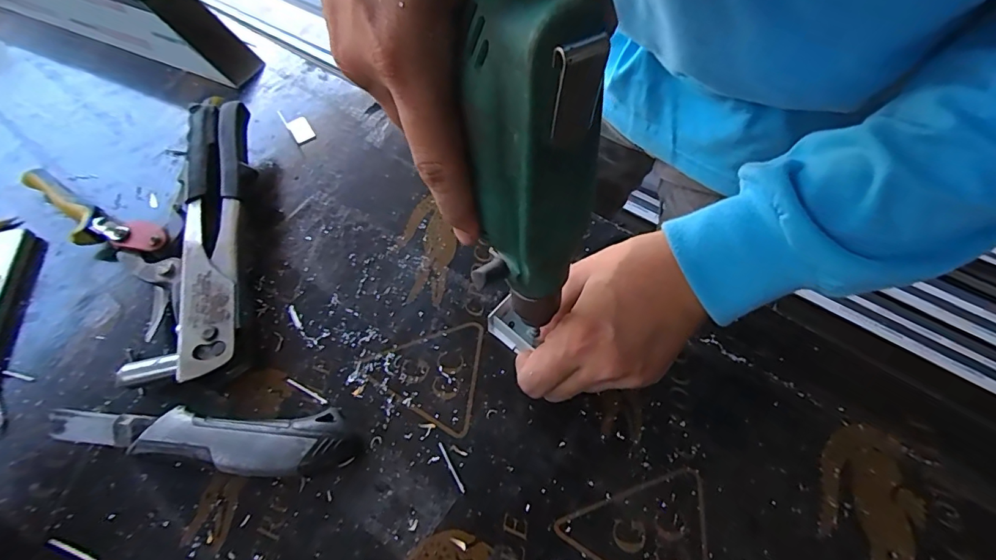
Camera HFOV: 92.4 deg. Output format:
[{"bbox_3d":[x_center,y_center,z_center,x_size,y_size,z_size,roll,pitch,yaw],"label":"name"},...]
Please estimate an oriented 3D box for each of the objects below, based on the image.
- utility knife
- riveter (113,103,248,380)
[{"bbox_3d":[-0.189,0.100,0.306,0.190,0.021,0.039,3,60,4],"label":"utility knife"},{"bbox_3d":[-0.231,-0.041,0.373,0.077,0.046,0.247,-10,60,-3],"label":"riveter"}]

